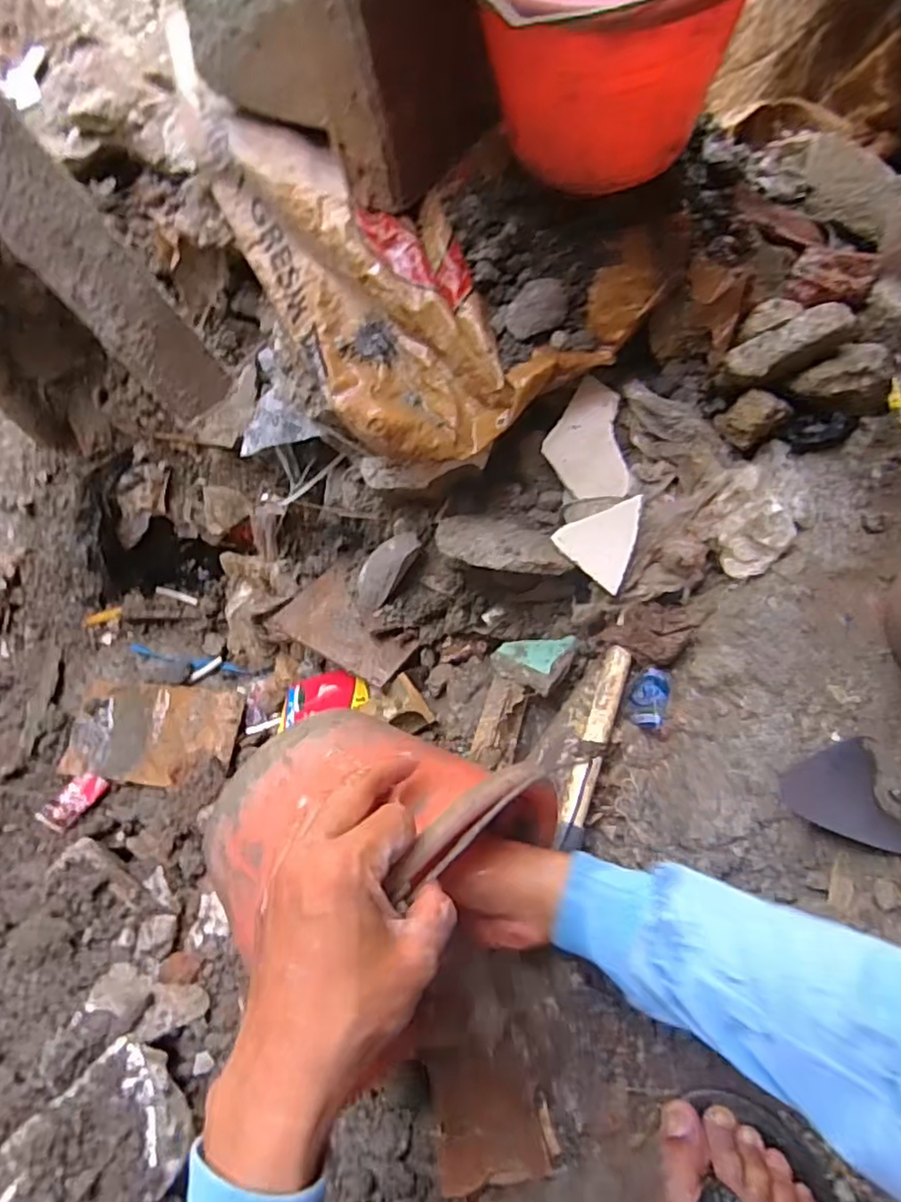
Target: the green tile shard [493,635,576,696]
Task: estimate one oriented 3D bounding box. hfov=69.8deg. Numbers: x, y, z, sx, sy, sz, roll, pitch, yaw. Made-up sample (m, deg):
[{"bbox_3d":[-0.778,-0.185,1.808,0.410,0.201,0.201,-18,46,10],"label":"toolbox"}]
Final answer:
[{"bbox_3d":[0.085,0.056,0.668,0.074,0.016,0.068,21,59,32],"label":"green tile shard"}]

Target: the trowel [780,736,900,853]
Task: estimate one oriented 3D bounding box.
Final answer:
[{"bbox_3d":[0.373,0.142,0.465,0.237,0.046,0.074,3,71,0],"label":"trowel"}]

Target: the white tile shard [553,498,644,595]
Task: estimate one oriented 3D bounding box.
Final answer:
[{"bbox_3d":[0.145,-0.060,0.588,0.073,0.007,0.077,45,104,13],"label":"white tile shard"}]

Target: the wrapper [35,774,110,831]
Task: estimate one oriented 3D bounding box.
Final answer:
[{"bbox_3d":[-0.485,0.256,0.829,0.054,0.007,0.075,15,45,17],"label":"wrapper"}]

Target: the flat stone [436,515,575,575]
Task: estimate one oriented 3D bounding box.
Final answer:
[{"bbox_3d":[0.050,-0.059,0.631,0.130,0.017,0.082,7,38,9],"label":"flat stone"}]

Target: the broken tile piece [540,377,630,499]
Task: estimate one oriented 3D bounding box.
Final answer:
[{"bbox_3d":[0.131,-0.157,0.635,0.074,0.005,0.112,-6,90,8],"label":"broken tile piece"}]

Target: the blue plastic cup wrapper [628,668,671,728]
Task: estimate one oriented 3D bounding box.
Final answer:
[{"bbox_3d":[0.178,0.090,0.576,0.021,0.036,0.059,32,57,-26],"label":"blue plastic cup wrapper"}]

